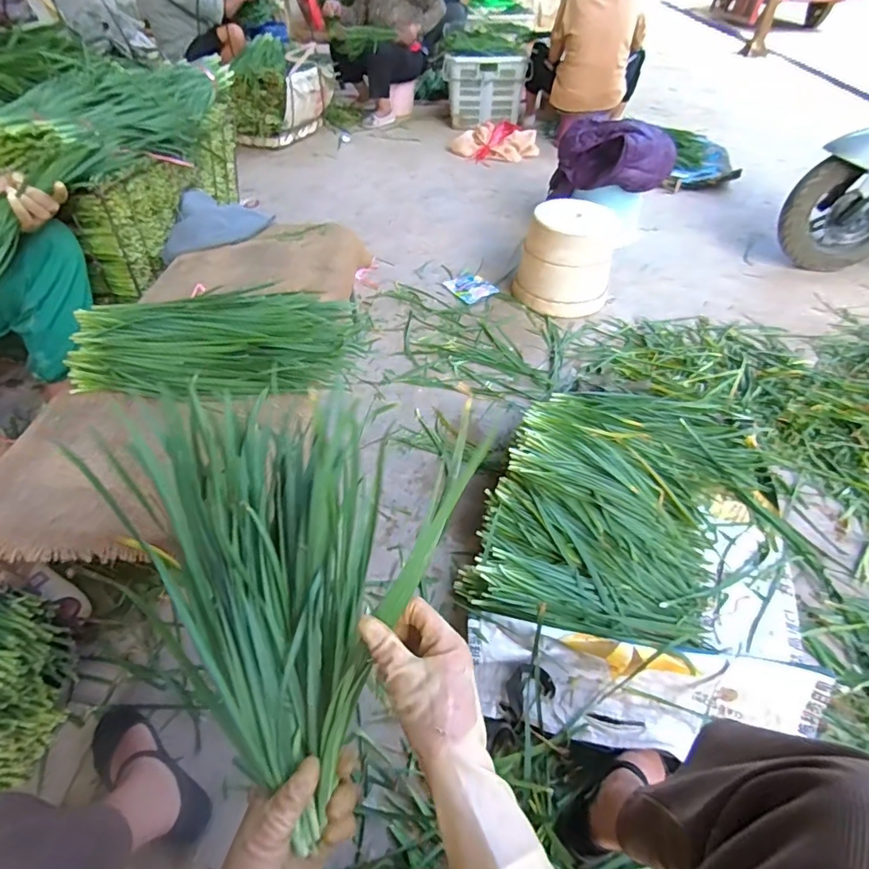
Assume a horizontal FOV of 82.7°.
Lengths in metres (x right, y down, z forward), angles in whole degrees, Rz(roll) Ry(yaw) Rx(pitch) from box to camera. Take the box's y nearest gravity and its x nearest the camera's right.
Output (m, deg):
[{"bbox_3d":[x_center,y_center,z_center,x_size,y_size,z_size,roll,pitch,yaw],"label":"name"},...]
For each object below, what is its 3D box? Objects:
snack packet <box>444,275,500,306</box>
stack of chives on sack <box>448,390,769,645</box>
[{"bbox_3d":[0.121,-0.496,1.653,0.133,0.008,0.160,-24,51,-21],"label":"snack packet"},{"bbox_3d":[0.387,0.111,0.975,0.477,0.138,0.674,19,49,18],"label":"stack of chives on sack"}]

